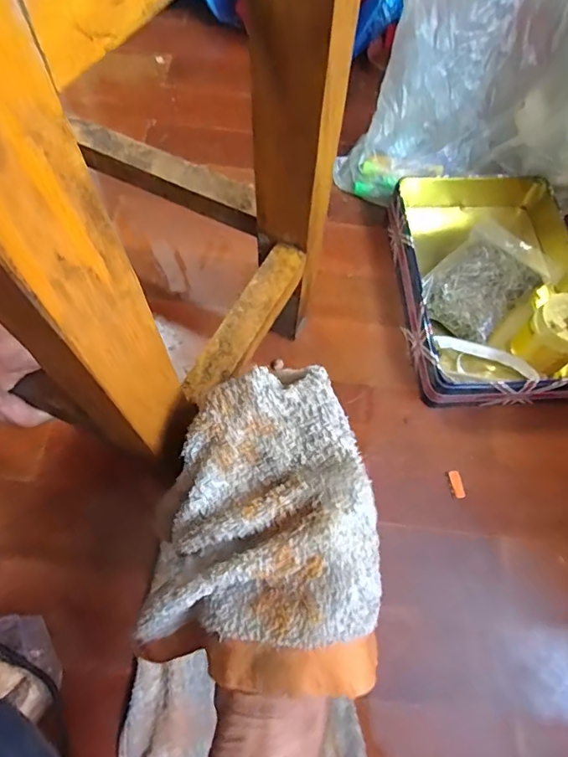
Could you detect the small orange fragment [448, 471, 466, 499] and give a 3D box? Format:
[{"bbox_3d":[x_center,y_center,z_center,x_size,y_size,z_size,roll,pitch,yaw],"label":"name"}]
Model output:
[{"bbox_3d":[0.174,0.107,0.501,0.010,0.004,0.028,-8,67,-7],"label":"small orange fragment"}]

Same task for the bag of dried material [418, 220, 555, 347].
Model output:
[{"bbox_3d":[0.231,-0.113,0.581,0.156,0.035,0.099,-39,74,-18],"label":"bag of dried material"}]

